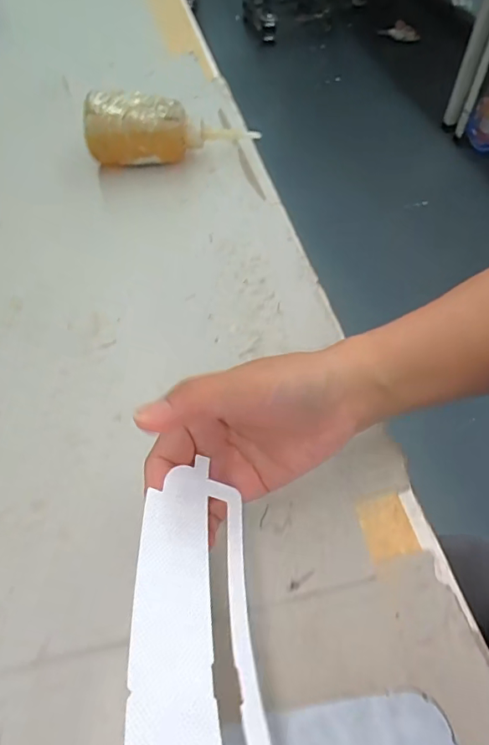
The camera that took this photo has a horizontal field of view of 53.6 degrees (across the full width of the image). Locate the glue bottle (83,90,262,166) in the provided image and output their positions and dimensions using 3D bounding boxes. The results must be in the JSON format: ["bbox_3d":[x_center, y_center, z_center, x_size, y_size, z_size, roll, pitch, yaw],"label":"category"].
[{"bbox_3d":[-0.074,-0.246,0.492,0.163,0.065,0.050,-1,57,2],"label":"glue bottle"}]

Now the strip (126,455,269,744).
[{"bbox_3d":[-0.015,0.111,0.168,0.051,0.010,0.171,16,38,-23],"label":"strip"}]

